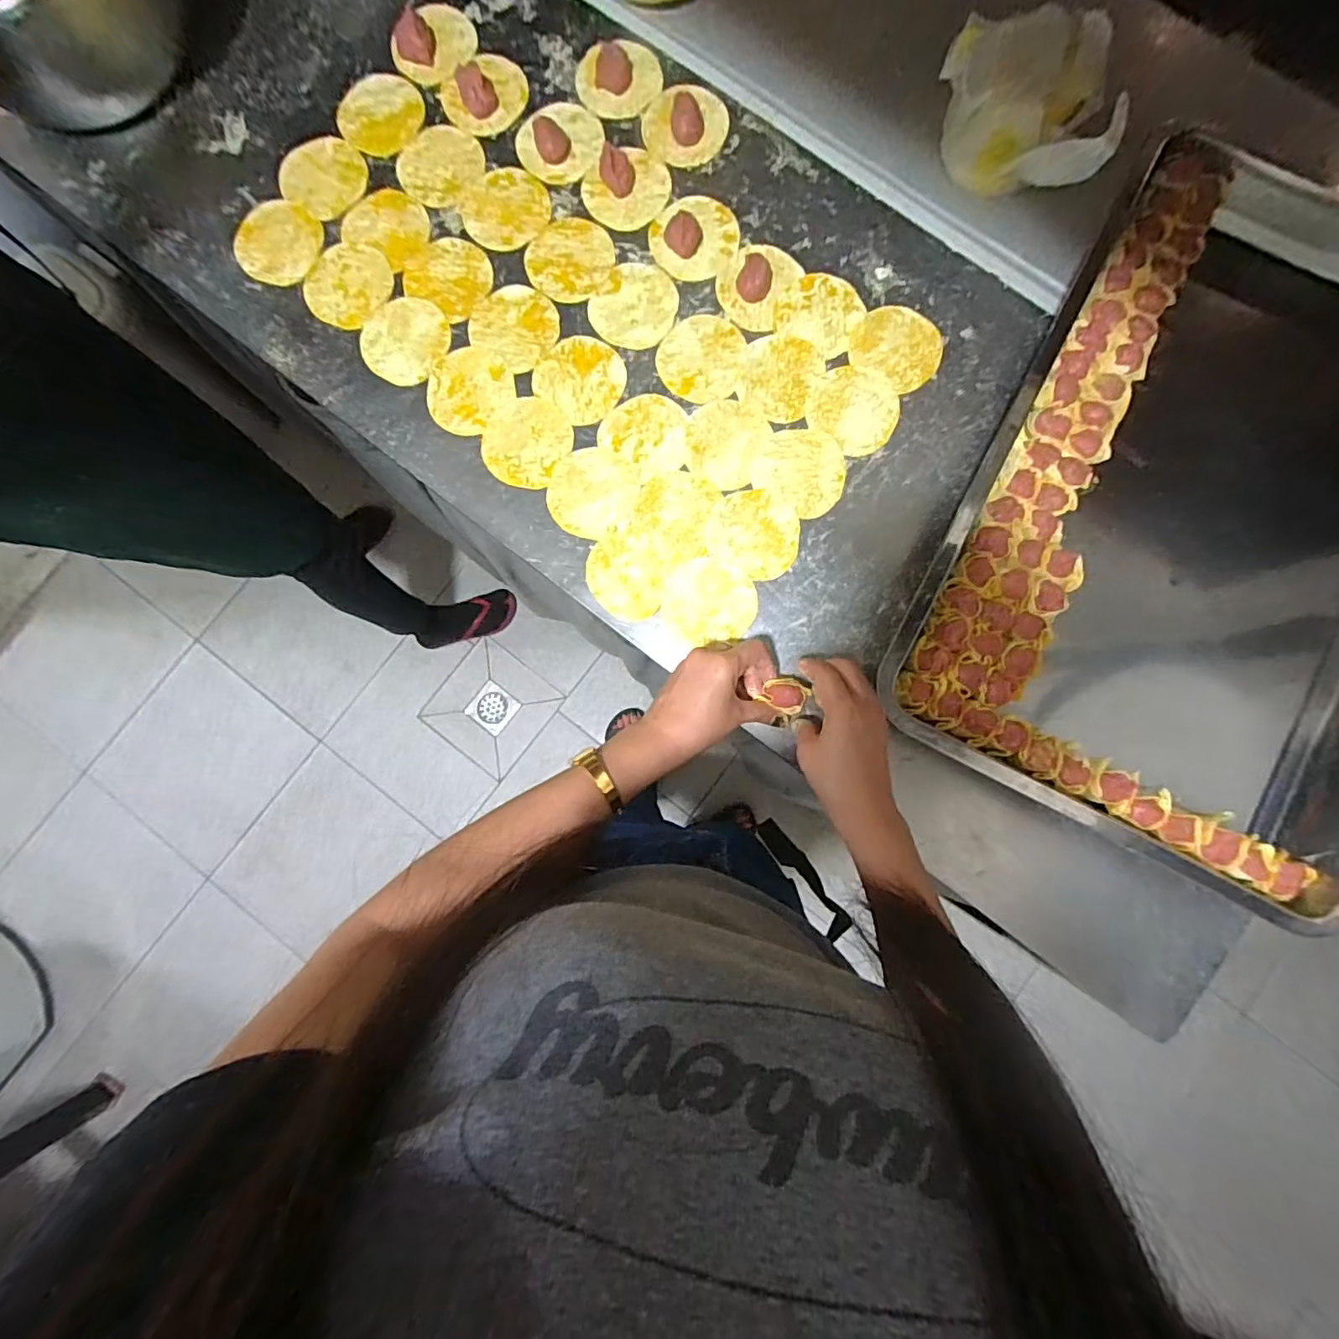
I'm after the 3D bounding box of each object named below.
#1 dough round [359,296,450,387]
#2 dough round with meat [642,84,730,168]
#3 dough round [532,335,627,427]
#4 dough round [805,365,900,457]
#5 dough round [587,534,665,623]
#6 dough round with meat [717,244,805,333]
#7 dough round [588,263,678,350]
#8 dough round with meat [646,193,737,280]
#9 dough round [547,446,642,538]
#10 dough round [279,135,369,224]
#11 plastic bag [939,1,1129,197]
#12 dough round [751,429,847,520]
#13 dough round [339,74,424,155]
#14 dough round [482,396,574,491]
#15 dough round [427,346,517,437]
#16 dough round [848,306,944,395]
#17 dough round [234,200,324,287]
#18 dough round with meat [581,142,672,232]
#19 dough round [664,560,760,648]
[{"bbox_3d":[-0.252,-0.314,0.532,0.078,0.004,0.083,0,85,0],"label":"dough round"},{"bbox_3d":[0.016,-0.523,0.538,0.080,0.014,0.072,-1,85,0],"label":"dough round with meat"},{"bbox_3d":[-0.083,-0.274,0.525,0.083,0.004,0.076,0,85,0],"label":"dough round"},{"bbox_3d":[0.170,-0.242,0.518,0.081,0.004,0.076,0,85,0],"label":"dough round"},{"bbox_3d":[-0.039,-0.082,0.506,0.068,0.004,0.076,1,85,0],"label":"dough round"},{"bbox_3d":[0.081,-0.365,0.523,0.066,0.022,0.080,25,86,2],"label":"dough round with meat"},{"bbox_3d":[-0.031,-0.343,0.531,0.076,0.004,0.082,0,85,0],"label":"dough round"},{"bbox_3d":[0.024,-0.412,0.532,0.082,0.013,0.081,0,85,0],"label":"dough round with meat"},{"bbox_3d":[-0.071,-0.162,0.515,0.082,0.004,0.081,0,85,0],"label":"dough round"},{"bbox_3d":[-0.337,-0.482,0.549,0.081,0.006,0.081,0,85,0],"label":"dough round"},{"bbox_3d":[0.307,-0.489,0.492,0.153,0.094,0.086,23,85,2],"label":"plastic bag"},{"bbox_3d":[0.121,-0.183,0.514,0.084,0.004,0.072,37,86,3],"label":"dough round"},{"bbox_3d":[-0.284,-0.547,0.552,0.079,0.005,0.080,0,85,0],"label":"dough round"},{"bbox_3d":[-0.133,-0.212,0.521,0.078,0.004,0.082,0,85,0],"label":"dough round"},{"bbox_3d":[-0.190,-0.264,0.525,0.075,0.004,0.079,0,85,0],"label":"dough round"},{"bbox_3d":[0.213,-0.303,0.524,0.081,0.004,0.074,0,85,0],"label":"dough round"},{"bbox_3d":[-0.377,-0.411,0.541,0.076,0.005,0.082,0,85,0],"label":"dough round"},{"bbox_3d":[-0.039,-0.461,0.531,0.082,0.024,0.075,0,85,0],"label":"dough round with meat"},{"bbox_3d":[0.036,-0.060,0.500,0.082,0.004,0.076,0,85,0],"label":"dough round"}]

